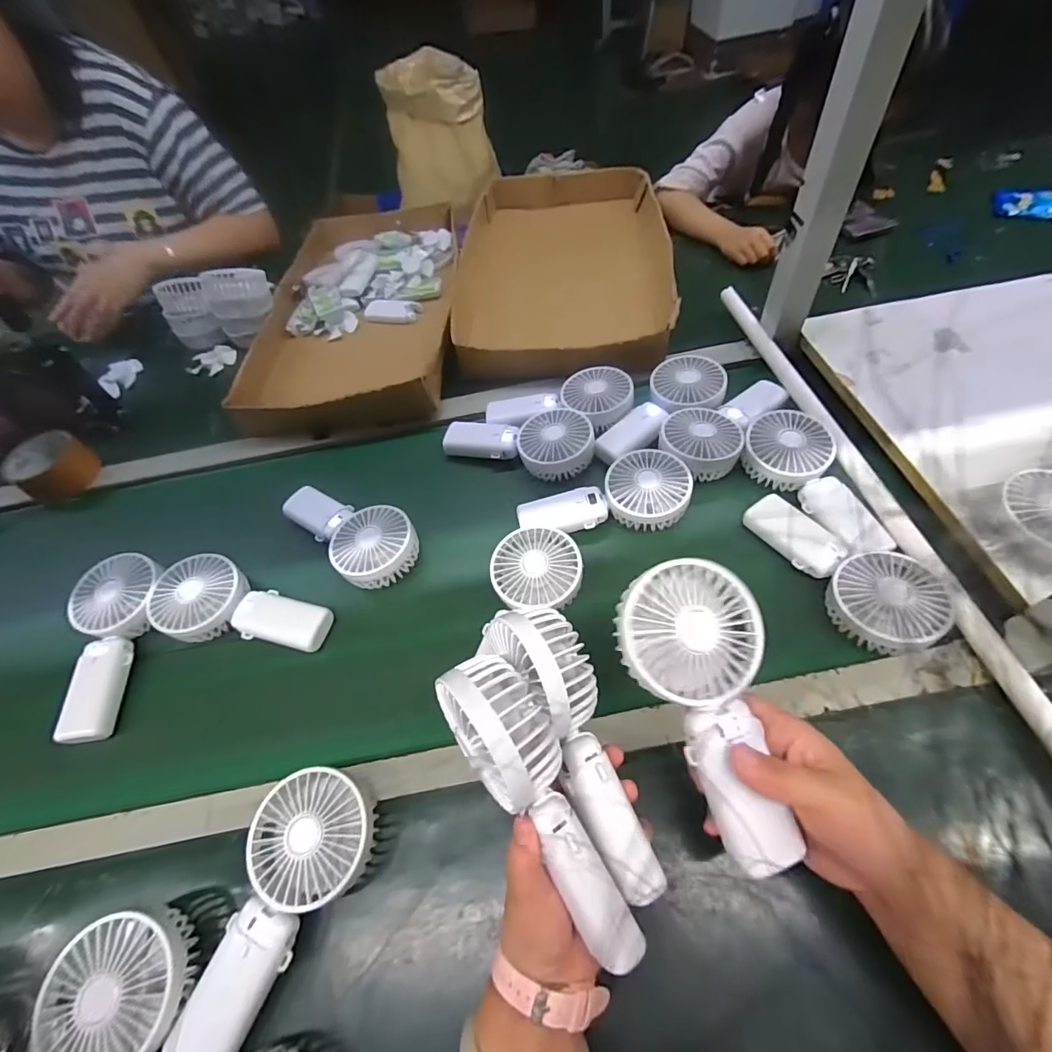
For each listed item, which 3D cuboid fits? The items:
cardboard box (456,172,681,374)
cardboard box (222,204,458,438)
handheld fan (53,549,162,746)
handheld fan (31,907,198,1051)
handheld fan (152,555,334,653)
[{"bbox_3d":[0.054,-0.414,0.792,0.324,0.061,0.535,1,56,6],"label":"cardboard box"},{"bbox_3d":[-0.256,-0.346,0.766,0.290,0.050,0.515,-6,56,1],"label":"cardboard box"},{"bbox_3d":[-0.429,0.117,0.500,0.084,0.046,0.178,-5,56,2],"label":"handheld fan"},{"bbox_3d":[-0.260,0.350,0.304,0.083,0.038,0.177,-16,56,-5],"label":"handheld fan"},{"bbox_3d":[-0.298,0.089,0.514,0.185,0.043,0.082,14,58,14],"label":"handheld fan"}]

